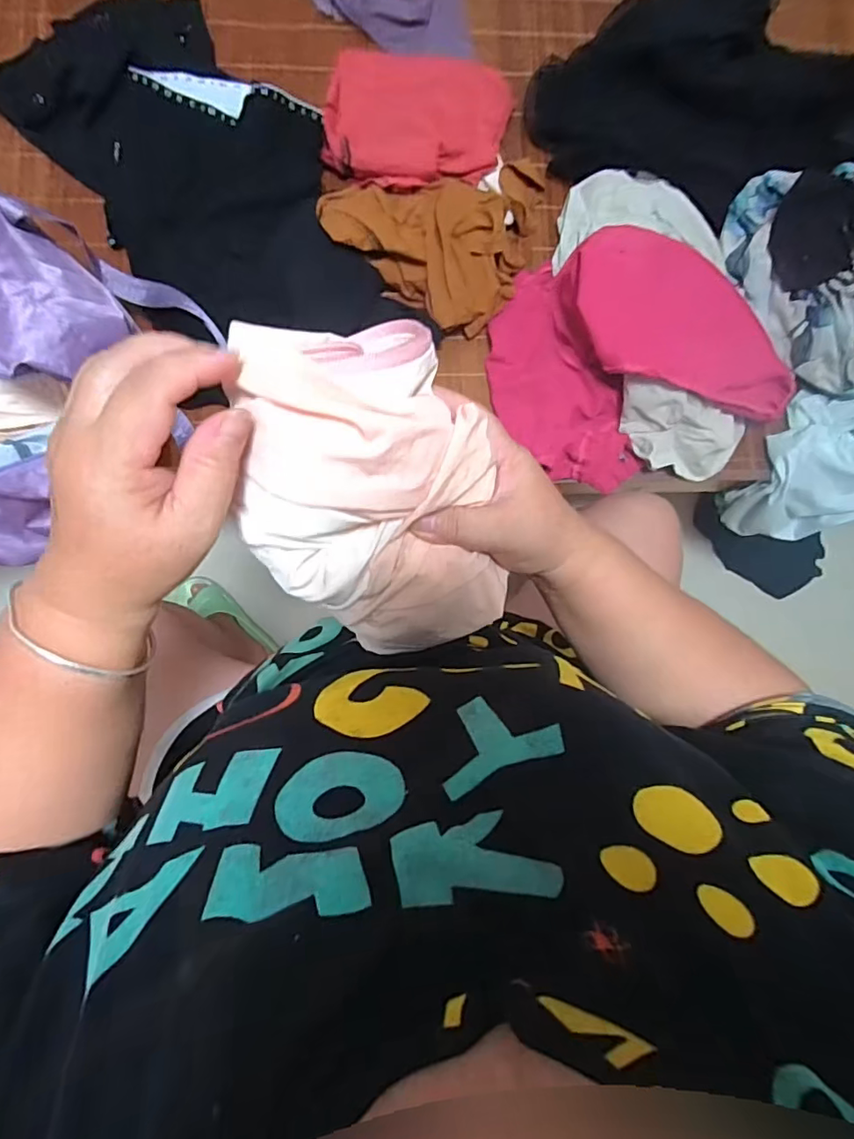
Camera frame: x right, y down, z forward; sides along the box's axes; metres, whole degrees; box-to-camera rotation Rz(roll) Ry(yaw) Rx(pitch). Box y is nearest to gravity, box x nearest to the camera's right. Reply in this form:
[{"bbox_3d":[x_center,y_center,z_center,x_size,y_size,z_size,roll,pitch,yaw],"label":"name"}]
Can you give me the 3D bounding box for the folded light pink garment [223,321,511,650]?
[{"bbox_3d":[-0.028,-0.038,0.302,0.126,0.060,0.206,-25,131,13],"label":"folded light pink garment"}]

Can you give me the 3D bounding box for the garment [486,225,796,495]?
[{"bbox_3d":[0.251,-0.273,0.670,0.331,0.113,0.285,-18,86,-5],"label":"garment"}]

